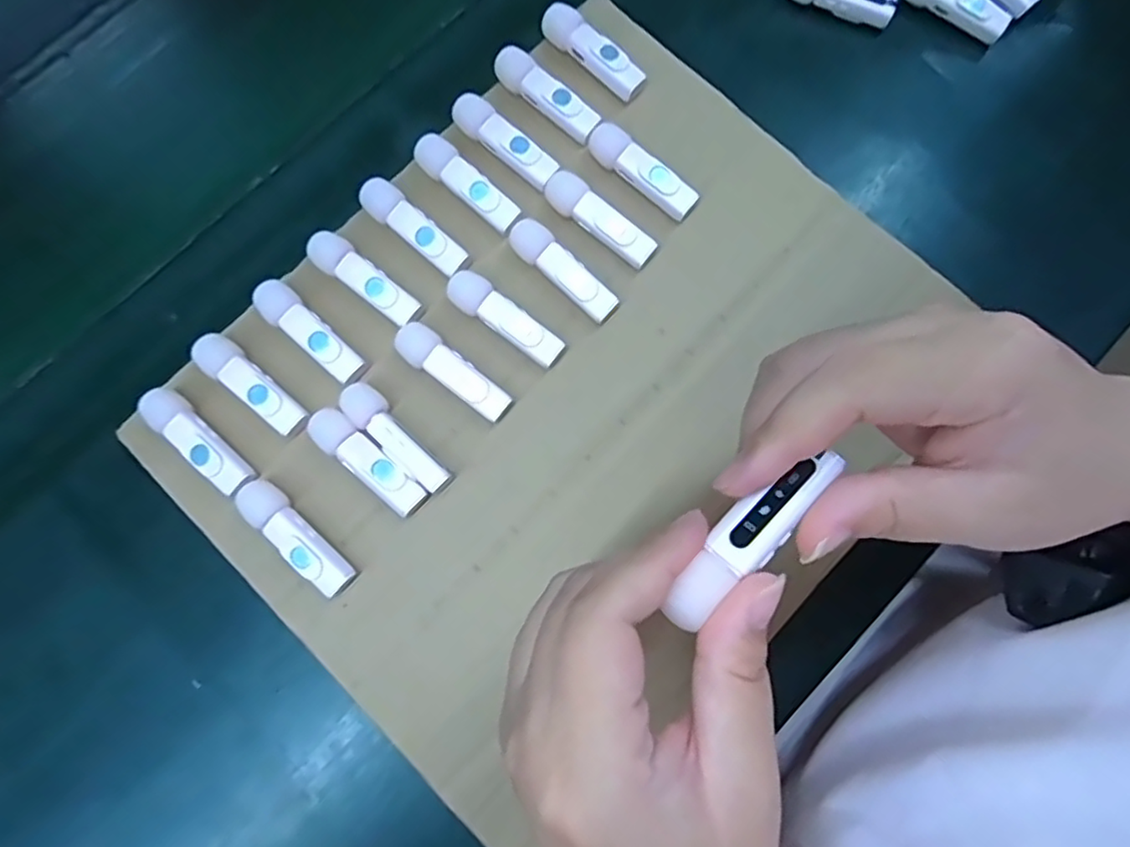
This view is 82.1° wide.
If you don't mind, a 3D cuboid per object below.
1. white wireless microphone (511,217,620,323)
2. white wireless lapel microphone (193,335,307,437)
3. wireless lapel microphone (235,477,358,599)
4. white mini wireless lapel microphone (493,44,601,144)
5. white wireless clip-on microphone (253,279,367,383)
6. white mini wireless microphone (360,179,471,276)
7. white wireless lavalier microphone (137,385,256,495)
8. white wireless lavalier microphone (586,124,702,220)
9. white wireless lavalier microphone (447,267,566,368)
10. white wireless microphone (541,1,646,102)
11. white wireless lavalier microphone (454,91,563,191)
[{"bbox_3d":[-0.001,-0.076,0.329,0.017,0.015,0.063,-44,79,-7],"label":"white wireless microphone"},{"bbox_3d":[-0.153,-0.019,0.314,0.061,0.009,0.018,41,82,11],"label":"white wireless lapel microphone"},{"bbox_3d":[-0.126,0.053,0.305,0.018,0.016,0.066,-45,79,-7],"label":"wireless lapel microphone"},{"bbox_3d":[-0.010,-0.175,0.344,0.063,0.015,0.016,38,82,10],"label":"white mini wireless lapel microphone"},{"bbox_3d":[-0.127,-0.046,0.320,0.062,0.009,0.018,42,82,11],"label":"white wireless clip-on microphone"},{"bbox_3d":[-0.077,-0.100,0.330,0.063,0.009,0.019,43,83,11],"label":"white mini wireless microphone"},{"bbox_3d":[-0.175,0.009,0.309,0.062,0.014,0.018,43,82,11],"label":"white wireless lavalier microphone"},{"bbox_3d":[0.040,-0.131,0.337,0.064,0.014,0.016,38,82,10],"label":"white wireless lavalier microphone"},{"bbox_3d":[-0.030,-0.052,0.324,0.064,0.014,0.018,38,82,10],"label":"white wireless lavalier microphone"},{"bbox_3d":[0.015,-0.200,0.347,0.062,0.015,0.016,40,82,11],"label":"white wireless microphone"},{"bbox_3d":[-0.031,-0.148,0.339,0.064,0.010,0.018,38,82,10],"label":"white wireless lavalier microphone"}]

